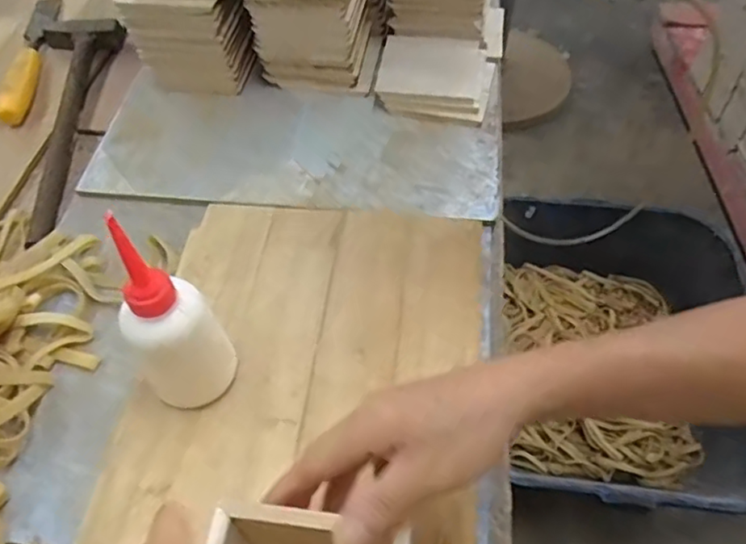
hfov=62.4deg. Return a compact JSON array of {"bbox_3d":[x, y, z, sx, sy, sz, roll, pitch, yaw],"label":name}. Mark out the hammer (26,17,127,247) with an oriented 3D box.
[{"bbox_3d":[-0.320,-0.163,0.637,0.083,0.039,0.308,-6,54,-3],"label":"hammer"}]

